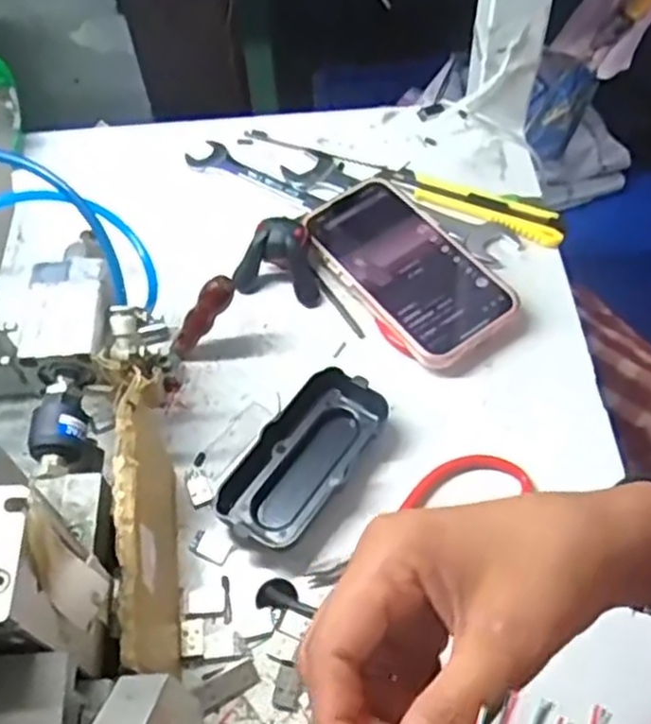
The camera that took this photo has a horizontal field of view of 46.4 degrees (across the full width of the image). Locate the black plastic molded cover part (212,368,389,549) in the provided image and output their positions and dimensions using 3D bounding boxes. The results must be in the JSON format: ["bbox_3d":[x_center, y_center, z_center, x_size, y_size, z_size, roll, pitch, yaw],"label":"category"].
[{"bbox_3d":[-0.013,0.055,0.430,0.050,0.026,0.107,31,63,20],"label":"black plastic molded cover part"}]

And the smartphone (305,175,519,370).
[{"bbox_3d":[0.052,-0.063,0.504,0.077,0.020,0.156,-33,62,-18],"label":"smartphone"}]

